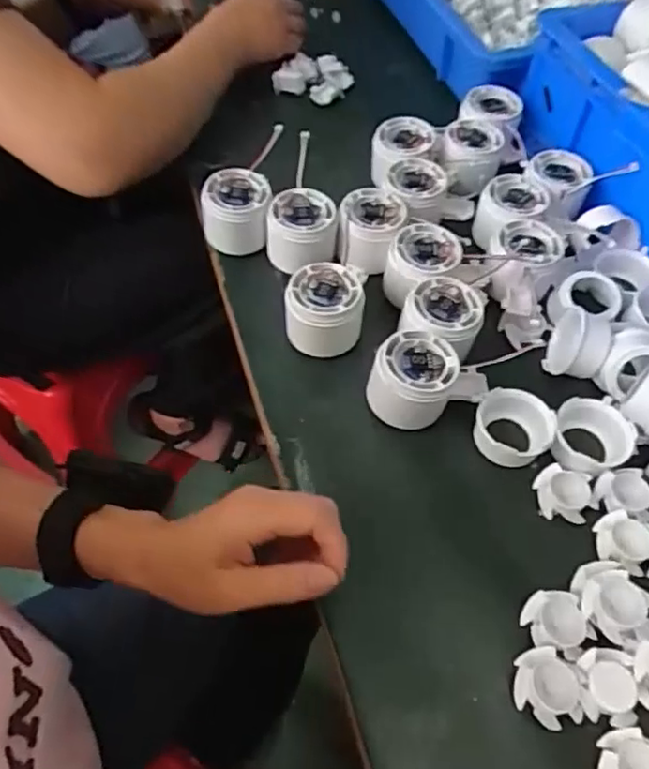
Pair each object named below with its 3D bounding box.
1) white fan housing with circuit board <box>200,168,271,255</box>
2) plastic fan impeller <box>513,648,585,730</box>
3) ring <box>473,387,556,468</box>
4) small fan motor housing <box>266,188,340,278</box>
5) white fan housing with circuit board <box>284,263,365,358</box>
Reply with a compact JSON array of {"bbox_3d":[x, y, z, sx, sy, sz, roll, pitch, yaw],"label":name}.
[{"bbox_3d":[-0.074,-0.143,0.535,0.060,0.047,0.055,-6,56,-6],"label":"white fan housing with circuit board"},{"bbox_3d":[0.127,0.172,0.356,0.037,0.010,0.040,4,56,1],"label":"plastic fan impeller"},{"bbox_3d":[0.135,0.033,0.449,0.053,0.030,0.048,23,58,14],"label":"ring"},{"bbox_3d":[-0.019,-0.125,0.526,0.058,0.047,0.062,1,56,-1],"label":"small fan motor housing"},{"bbox_3d":[0.001,-0.058,0.482,0.059,0.049,0.054,9,56,5],"label":"white fan housing with circuit board"}]

